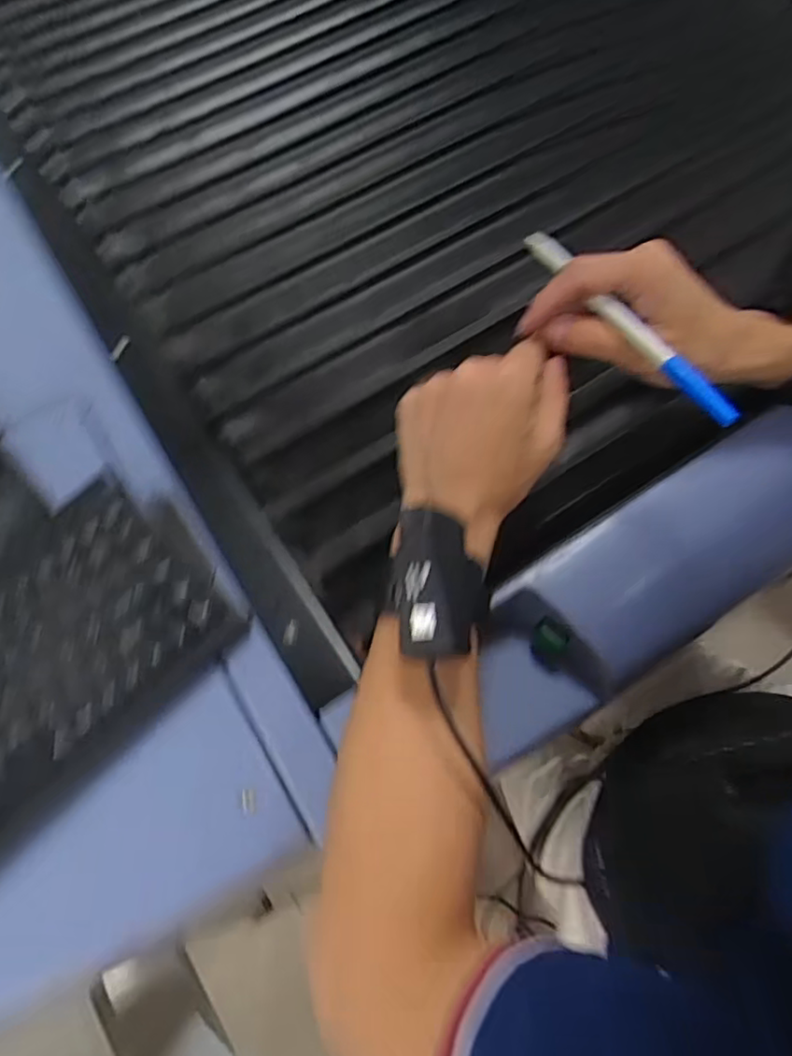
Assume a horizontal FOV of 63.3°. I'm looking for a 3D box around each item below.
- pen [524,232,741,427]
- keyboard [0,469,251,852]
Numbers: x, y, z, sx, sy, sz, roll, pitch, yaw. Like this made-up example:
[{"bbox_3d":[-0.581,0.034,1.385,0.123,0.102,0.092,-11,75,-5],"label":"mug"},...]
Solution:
[{"bbox_3d":[0.131,-0.118,0.368,0.013,0.016,0.169,-28,65,-14],"label":"pen"},{"bbox_3d":[-0.237,0.100,0.360,0.148,0.021,0.292,39,73,21],"label":"keyboard"}]

